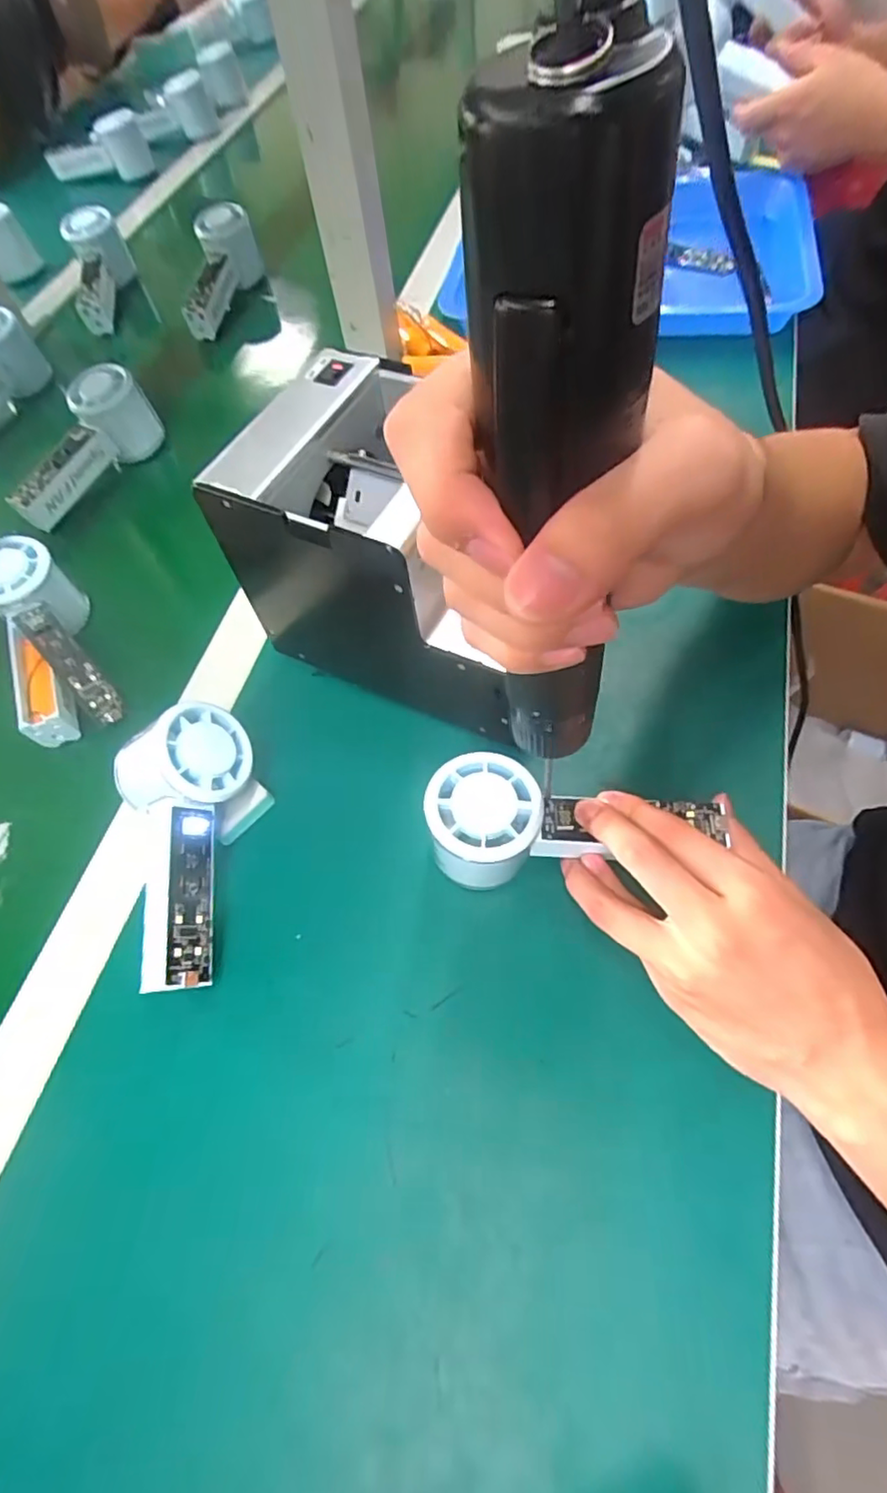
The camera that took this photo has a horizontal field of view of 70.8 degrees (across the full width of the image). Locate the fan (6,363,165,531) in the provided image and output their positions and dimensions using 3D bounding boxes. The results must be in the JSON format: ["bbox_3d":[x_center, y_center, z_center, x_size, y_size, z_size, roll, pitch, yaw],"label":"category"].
[{"bbox_3d":[-0.315,-0.256,0.547,0.047,0.070,0.152,27,78,18],"label":"fan"}]

